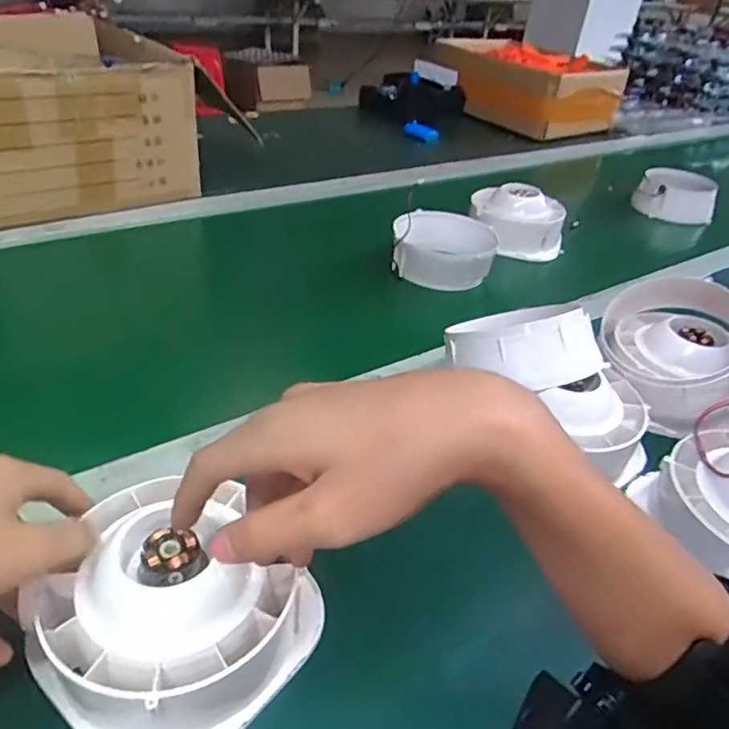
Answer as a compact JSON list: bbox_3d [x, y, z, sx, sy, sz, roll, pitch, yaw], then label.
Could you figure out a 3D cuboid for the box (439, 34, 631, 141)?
[{"bbox_3d":[0.352,-0.640,1.364,0.247,0.136,0.350,-19,45,-31],"label":"box"}]

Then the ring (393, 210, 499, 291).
[{"bbox_3d":[0.096,-0.144,0.727,0.126,0.058,0.128,17,38,11],"label":"ring"}]

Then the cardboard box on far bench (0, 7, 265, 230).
[{"bbox_3d":[-0.385,-0.321,0.756,0.295,0.207,0.200,-20,46,-32],"label":"cardboard box on far bench"}]

